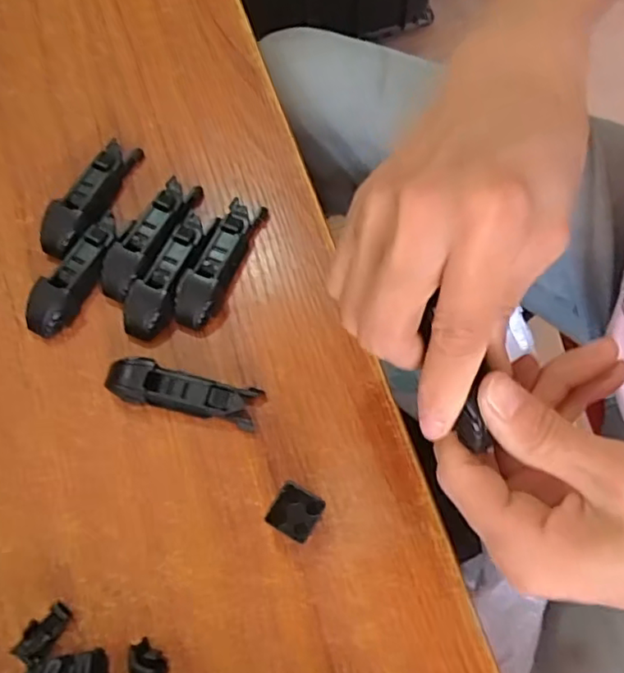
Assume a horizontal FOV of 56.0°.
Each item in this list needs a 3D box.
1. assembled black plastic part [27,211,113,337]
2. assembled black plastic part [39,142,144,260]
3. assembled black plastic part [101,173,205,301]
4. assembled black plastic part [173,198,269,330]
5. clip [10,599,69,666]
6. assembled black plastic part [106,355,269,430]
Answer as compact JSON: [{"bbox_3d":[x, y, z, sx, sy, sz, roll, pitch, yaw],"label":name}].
[{"bbox_3d":[-0.117,-0.031,0.291,0.019,0.015,0.067,30,74,11],"label":"assembled black plastic part"},{"bbox_3d":[-0.116,-0.074,0.305,0.025,0.014,0.071,24,73,10],"label":"assembled black plastic part"},{"bbox_3d":[-0.082,-0.051,0.297,0.023,0.011,0.072,26,73,10],"label":"assembled black plastic part"},{"bbox_3d":[-0.046,-0.038,0.292,0.019,0.014,0.071,23,73,9],"label":"assembled black plastic part"},{"bbox_3d":[-0.111,0.122,0.243,0.012,0.007,0.025,35,75,12],"label":"clip"},{"bbox_3d":[-0.059,0.025,0.270,0.070,0.015,0.019,12,71,5],"label":"assembled black plastic part"}]

